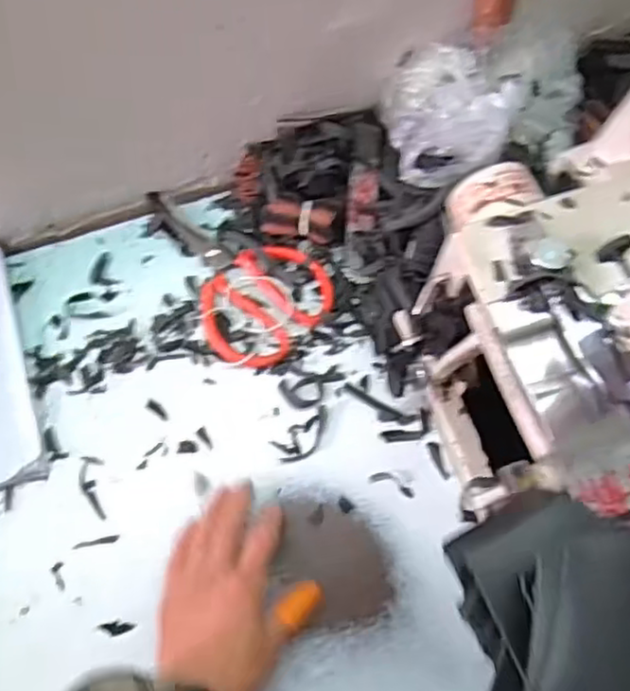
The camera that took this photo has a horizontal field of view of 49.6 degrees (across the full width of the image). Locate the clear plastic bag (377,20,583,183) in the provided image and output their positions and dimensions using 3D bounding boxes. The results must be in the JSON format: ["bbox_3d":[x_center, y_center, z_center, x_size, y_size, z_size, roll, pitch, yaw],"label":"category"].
[{"bbox_3d":[0.147,-0.196,0.567,0.169,0.062,0.130,-7,72,-1],"label":"clear plastic bag"}]

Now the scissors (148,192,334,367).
[{"bbox_3d":[-0.072,-0.076,0.610,0.114,0.016,0.194,-35,74,-13],"label":"scissors"}]

